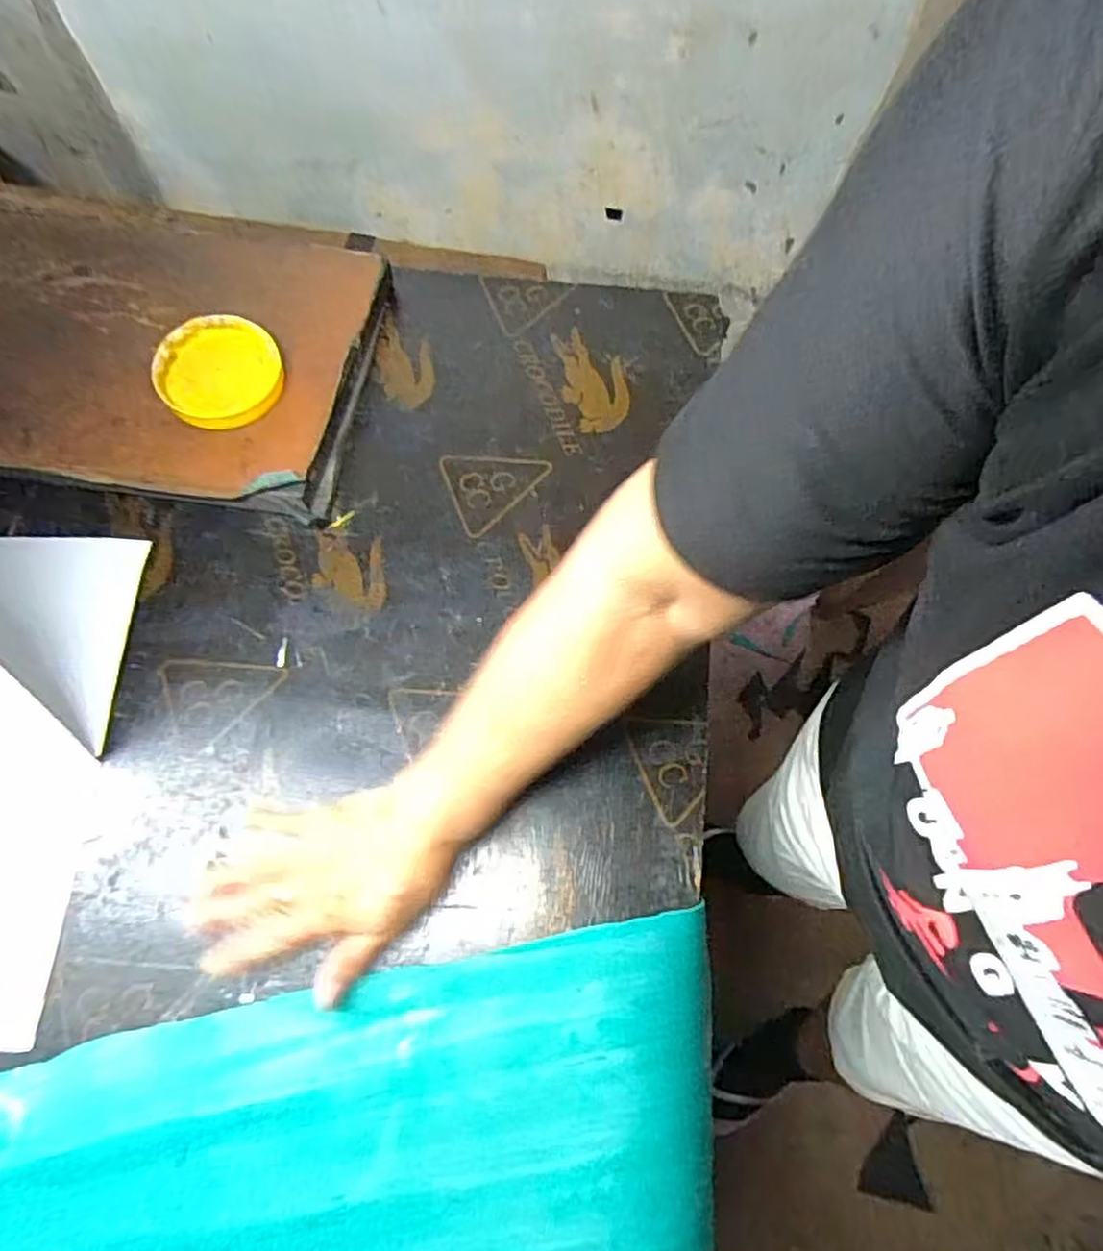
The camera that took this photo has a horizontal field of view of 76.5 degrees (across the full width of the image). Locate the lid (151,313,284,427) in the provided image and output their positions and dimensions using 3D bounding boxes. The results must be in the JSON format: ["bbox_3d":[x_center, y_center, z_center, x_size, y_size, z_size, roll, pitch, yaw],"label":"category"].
[{"bbox_3d":[-0.261,-0.200,0.551,0.092,0.024,0.090,0,68,-1],"label":"lid"}]

